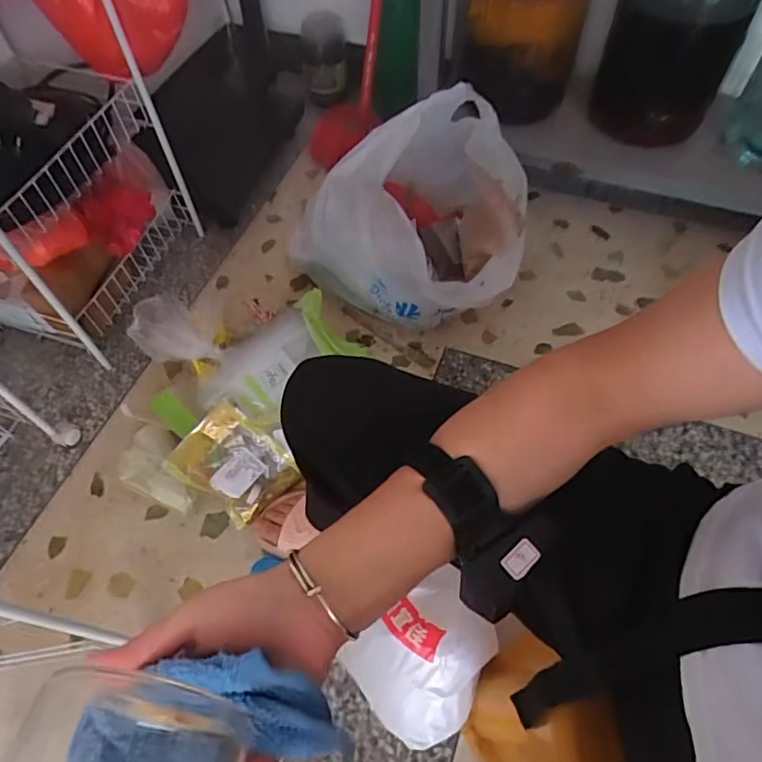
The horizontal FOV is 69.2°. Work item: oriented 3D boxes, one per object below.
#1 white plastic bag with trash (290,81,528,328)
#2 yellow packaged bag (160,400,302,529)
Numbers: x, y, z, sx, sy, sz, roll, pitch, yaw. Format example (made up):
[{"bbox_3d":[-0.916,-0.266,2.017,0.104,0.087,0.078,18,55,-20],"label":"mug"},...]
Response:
[{"bbox_3d":[0.051,-0.339,1.080,0.443,0.317,0.416,11,59,8],"label":"white plastic bag with trash"},{"bbox_3d":[-0.217,0.124,0.842,0.166,0.018,0.143,43,86,-14],"label":"yellow packaged bag"}]

